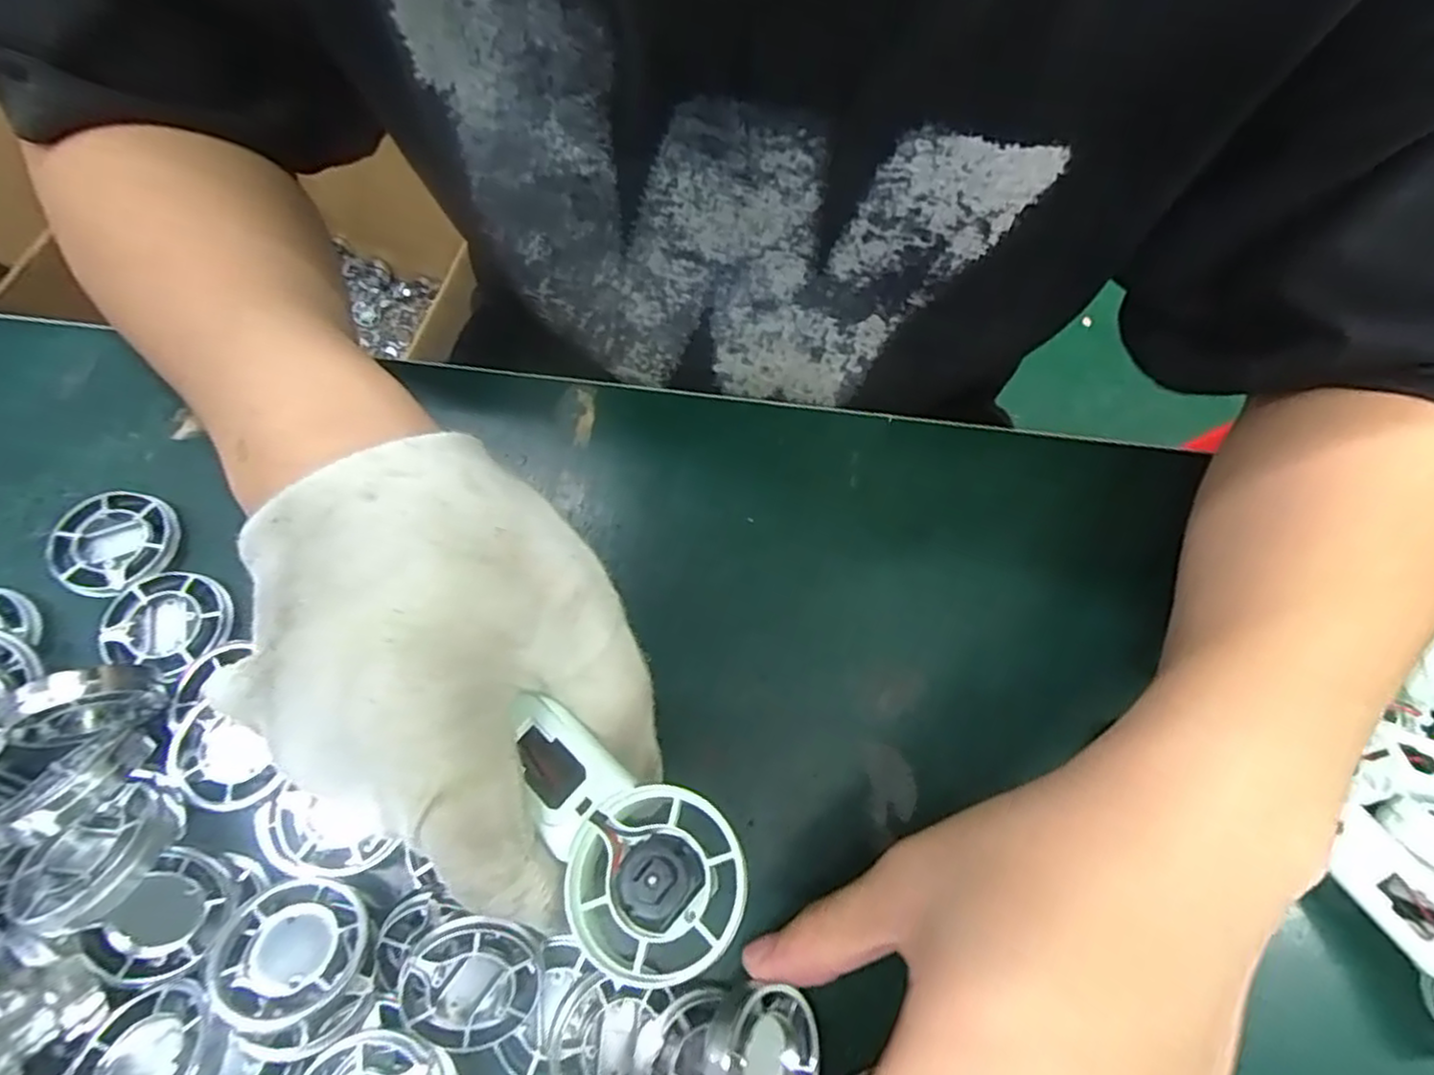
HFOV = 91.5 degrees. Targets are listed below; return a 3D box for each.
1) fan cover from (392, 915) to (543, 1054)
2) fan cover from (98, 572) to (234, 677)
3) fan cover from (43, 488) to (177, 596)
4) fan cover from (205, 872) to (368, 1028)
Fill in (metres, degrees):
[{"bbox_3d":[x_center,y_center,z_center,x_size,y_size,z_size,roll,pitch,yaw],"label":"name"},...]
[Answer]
[{"bbox_3d":[-0.071,0.127,0.199,0.037,0.009,0.034,29,87,-15],"label":"fan cover"},{"bbox_3d":[-0.190,0.029,0.243,0.039,0.008,0.035,12,68,-2],"label":"fan cover"},{"bbox_3d":[-0.216,0.000,0.251,0.039,0.011,0.039,-4,70,-8],"label":"fan cover"},{"bbox_3d":[-0.121,0.118,0.200,0.037,0.015,0.036,-4,70,-8],"label":"fan cover"}]

